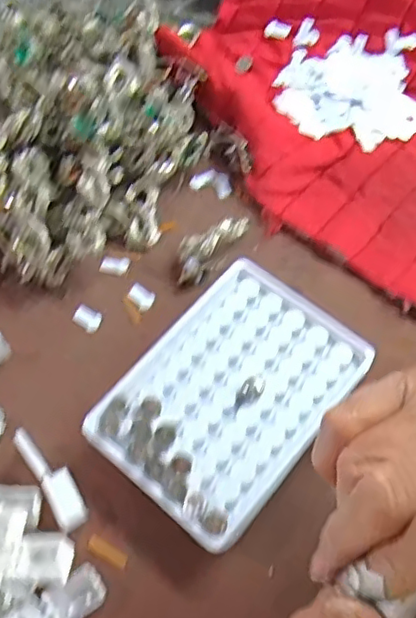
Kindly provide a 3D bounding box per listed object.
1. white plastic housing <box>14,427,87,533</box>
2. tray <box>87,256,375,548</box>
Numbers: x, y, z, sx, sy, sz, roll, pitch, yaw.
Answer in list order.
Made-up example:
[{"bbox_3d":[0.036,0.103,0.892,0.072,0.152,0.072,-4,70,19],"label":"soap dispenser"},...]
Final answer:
[{"bbox_3d":[-0.081,0.087,0.318,0.015,0.013,0.058,-32,64,-12],"label":"white plastic housing"},{"bbox_3d":[0.012,0.046,0.326,0.097,0.023,0.132,35,70,20],"label":"tray"}]

